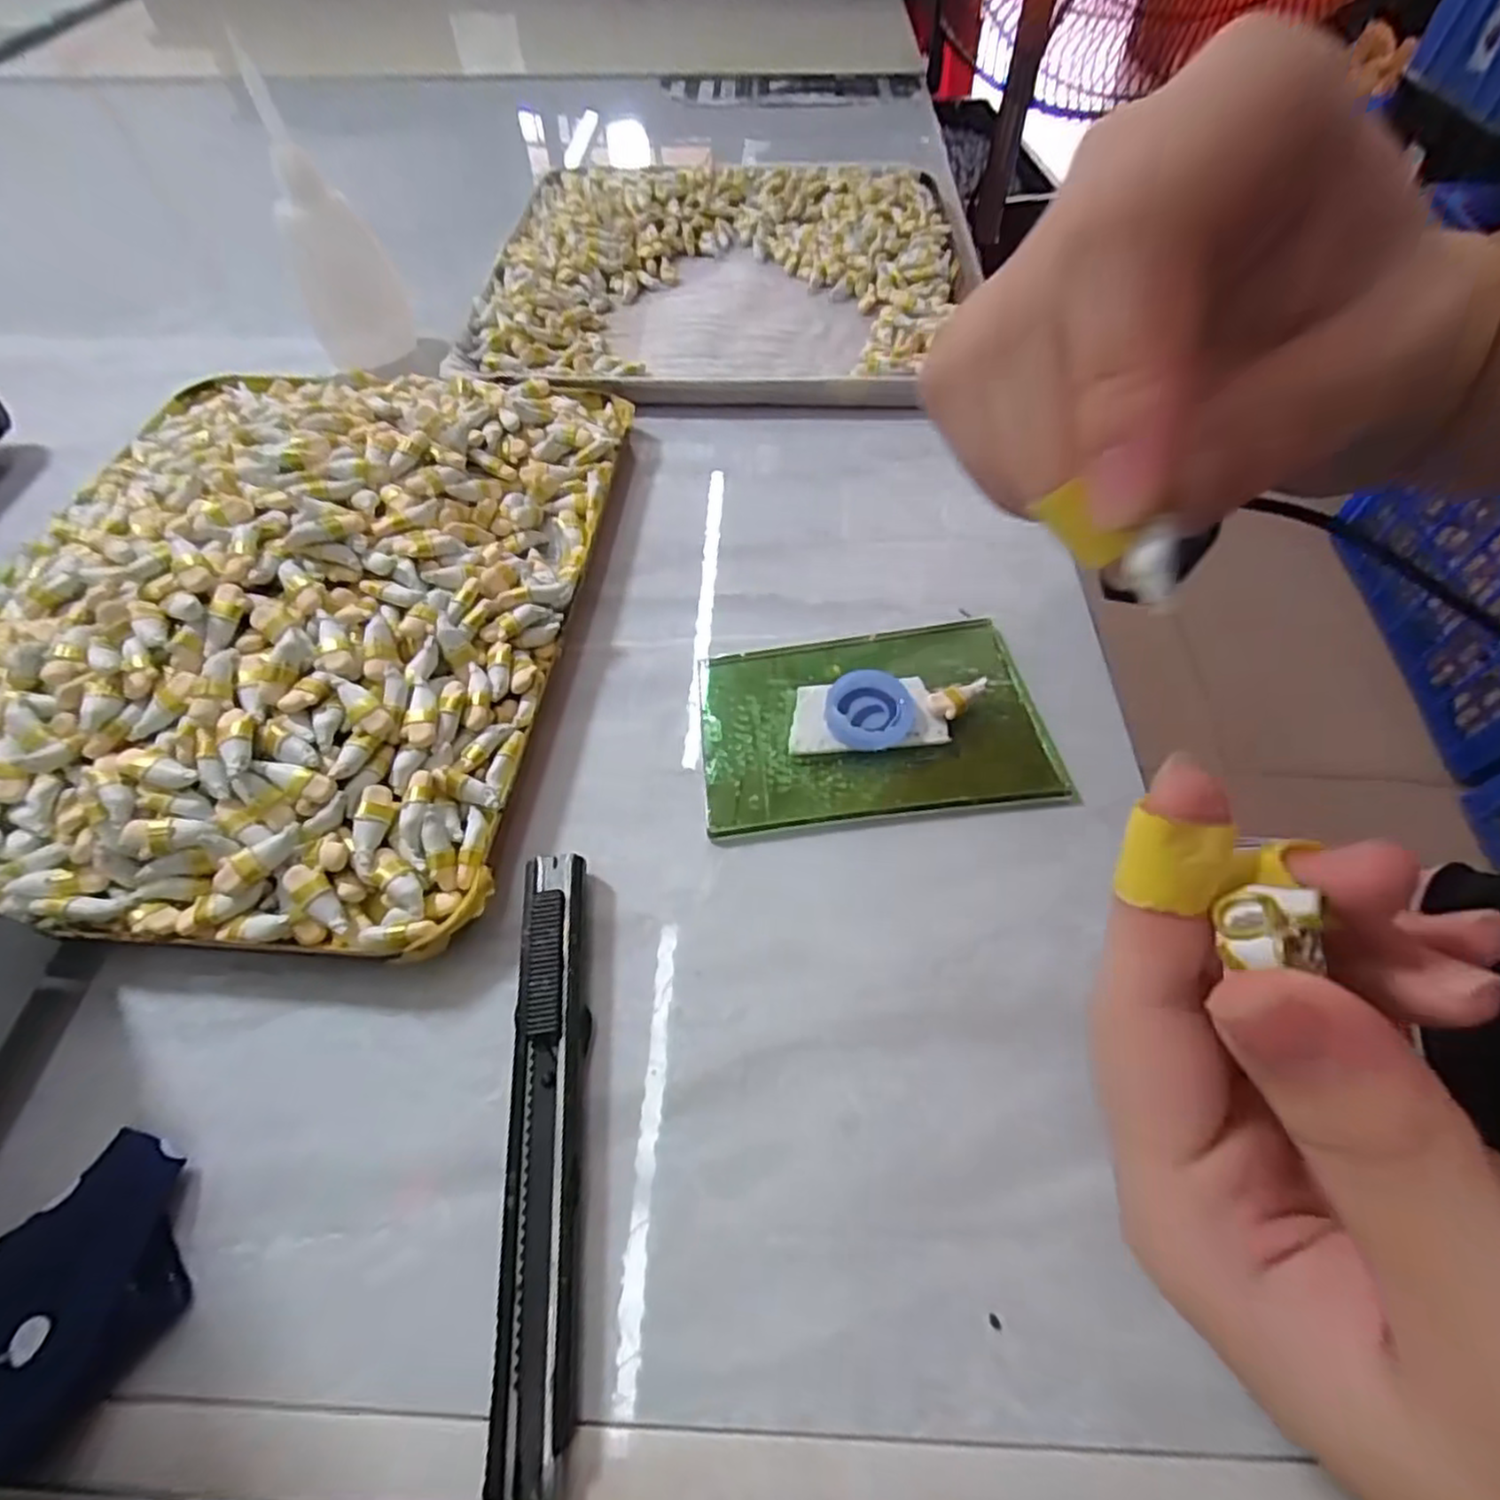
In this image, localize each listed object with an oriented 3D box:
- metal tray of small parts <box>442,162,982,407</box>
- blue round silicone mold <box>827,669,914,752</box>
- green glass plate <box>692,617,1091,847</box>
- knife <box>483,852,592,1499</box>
[{"bbox_3d":[-0.011,-0.256,0.376,0.244,0.031,0.227,2,57,2],"label":"metal tray of small parts"},{"bbox_3d":[0.037,-0.012,0.216,0.026,0.009,0.026,-1,57,1],"label":"blue round silicone mold"},{"bbox_3d":[0.037,-0.010,0.220,0.105,0.006,0.069,-6,57,-3],"label":"green glass plate"},{"bbox_3d":[-0.046,0.082,0.159,0.015,0.012,0.122,-5,57,-2],"label":"knife"}]

